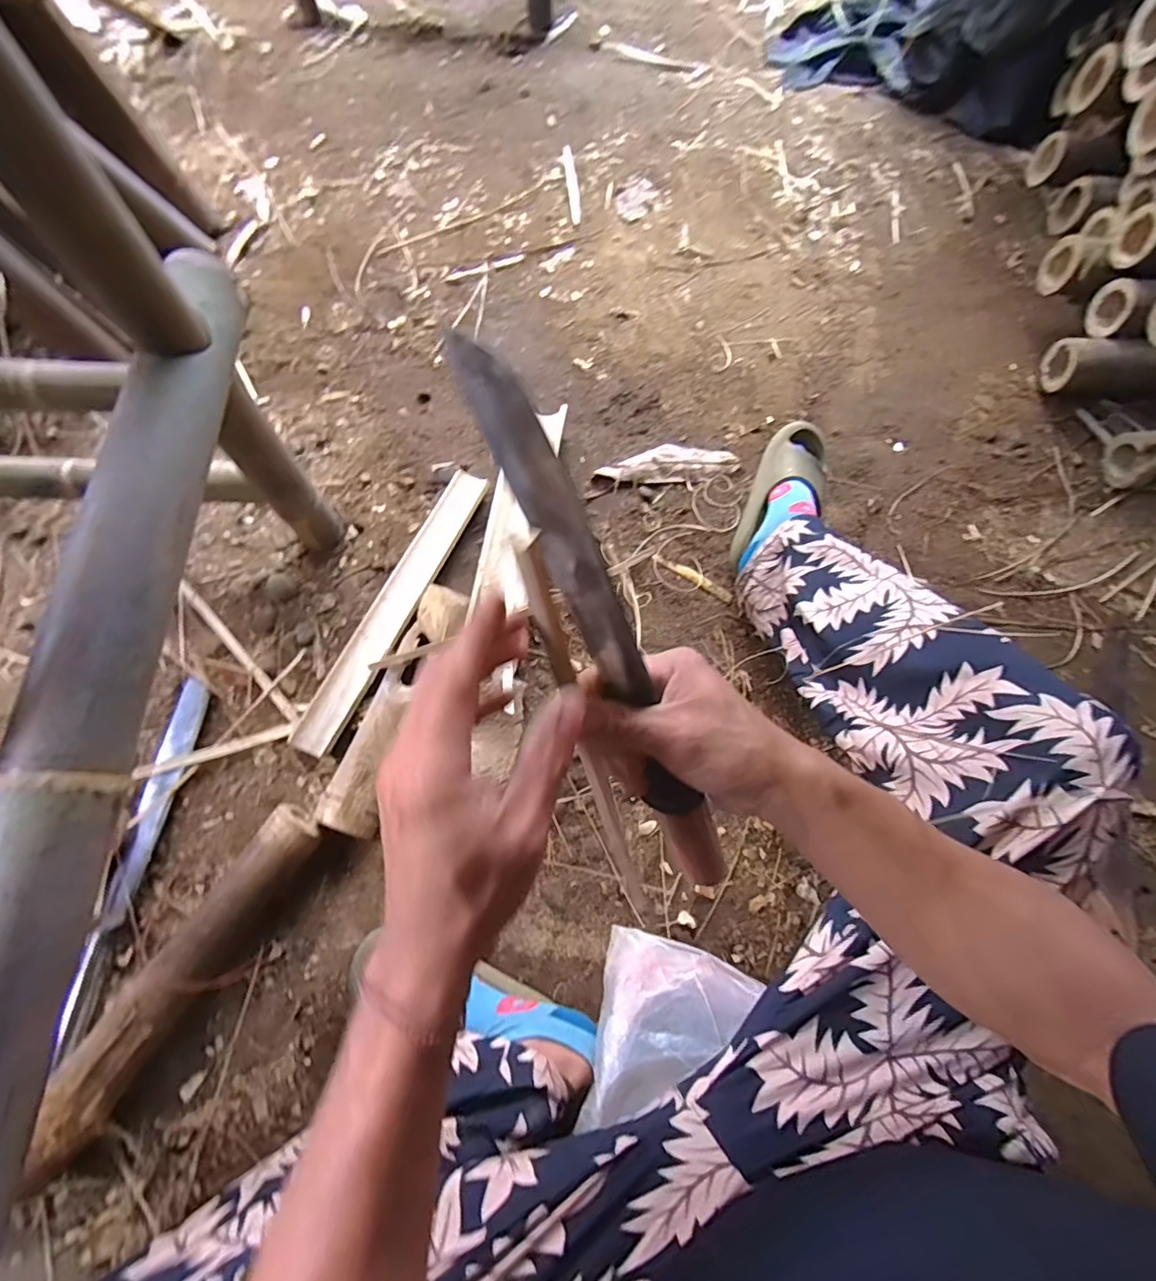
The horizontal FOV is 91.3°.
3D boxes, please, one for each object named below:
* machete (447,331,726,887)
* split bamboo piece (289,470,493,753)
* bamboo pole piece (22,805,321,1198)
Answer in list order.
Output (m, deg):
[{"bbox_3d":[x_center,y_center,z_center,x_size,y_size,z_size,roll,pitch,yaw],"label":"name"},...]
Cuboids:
[{"bbox_3d":[0.024,0.018,0.294,0.025,0.034,0.330,-31,118,-11],"label":"machete"},{"bbox_3d":[-0.243,-0.055,0.761,0.066,0.024,0.433,24,73,7],"label":"split bamboo piece"},{"bbox_3d":[-0.414,0.348,0.603,0.055,0.074,0.368,32,72,9],"label":"bamboo pole piece"}]

